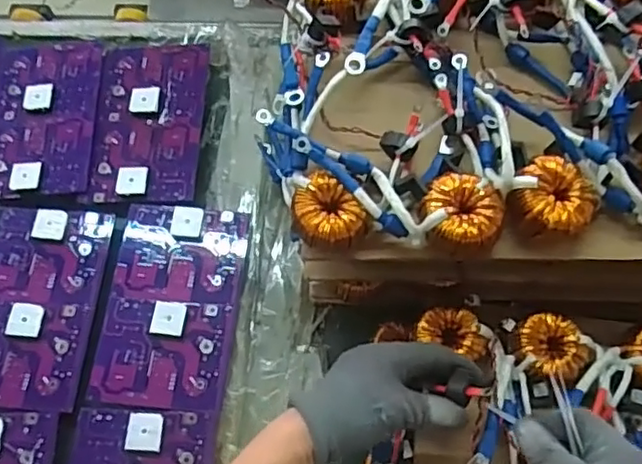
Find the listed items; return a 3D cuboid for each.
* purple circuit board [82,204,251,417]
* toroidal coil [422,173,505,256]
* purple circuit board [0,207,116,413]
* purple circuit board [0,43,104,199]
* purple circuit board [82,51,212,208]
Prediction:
[{"bbox_3d":[-0.147,0.068,0.605,0.127,0.018,0.200,5,69,5],"label":"purple circuit board"},{"bbox_3d":[0.107,-0.013,0.473,0.060,0.026,0.057,-1,68,3],"label":"toroidal coil"},{"bbox_3d":[-0.285,0.070,0.618,0.124,0.017,0.198,3,69,4],"label":"purple circuit board"},{"bbox_3d":[-0.312,-0.134,0.702,0.120,0.015,0.205,-2,68,2],"label":"purple circuit board"},{"bbox_3d":[-0.190,-0.125,0.691,0.119,0.019,0.199,0,68,3],"label":"purple circuit board"}]

